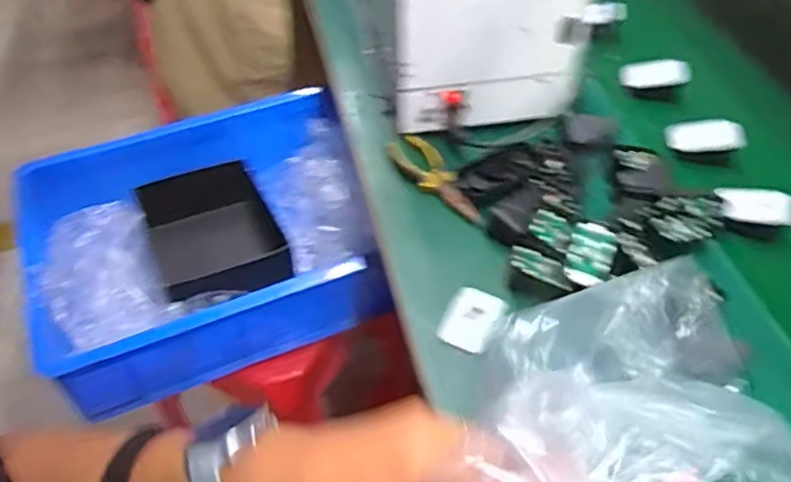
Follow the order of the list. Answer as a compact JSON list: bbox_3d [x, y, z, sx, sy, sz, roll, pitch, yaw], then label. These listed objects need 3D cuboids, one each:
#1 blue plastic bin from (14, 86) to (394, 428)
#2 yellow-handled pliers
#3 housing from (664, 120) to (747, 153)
[{"bbox_3d":[-0.266,-0.003,0.944,0.445,0.151,0.397,-17,52,-14],"label":"blue plastic bin"},{"bbox_3d":[0.045,-0.071,0.740,0.045,0.016,0.153,-23,53,-18],"label":"yellow-handled pliers"},{"bbox_3d":[0.366,-0.124,0.761,0.085,0.023,0.033,5,47,27],"label":"housing"}]

